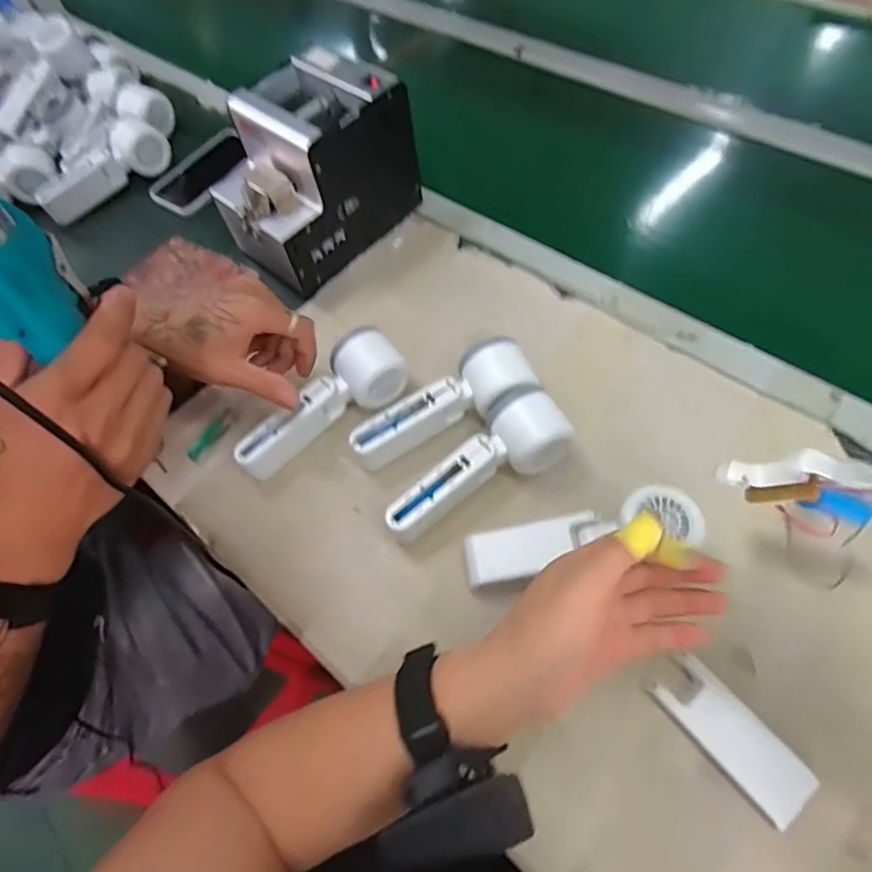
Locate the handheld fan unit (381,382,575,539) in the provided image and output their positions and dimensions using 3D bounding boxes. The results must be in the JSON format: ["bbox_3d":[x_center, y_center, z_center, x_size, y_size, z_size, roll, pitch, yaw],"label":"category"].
[{"bbox_3d":[0.036,0.028,0.444,0.167,0.049,0.060,-37,65,-14],"label":"handheld fan unit"}]

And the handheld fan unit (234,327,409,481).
[{"bbox_3d":[-0.099,-0.024,0.482,0.162,0.051,0.052,-41,66,-16],"label":"handheld fan unit"}]

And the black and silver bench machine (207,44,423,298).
[{"bbox_3d":[-0.125,-0.267,0.564,0.126,0.143,0.176,36,70,22],"label":"black and silver bench machine"}]

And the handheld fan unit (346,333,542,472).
[{"bbox_3d":[0.008,-0.022,0.470,0.166,0.049,0.053,-30,63,-11],"label":"handheld fan unit"}]

